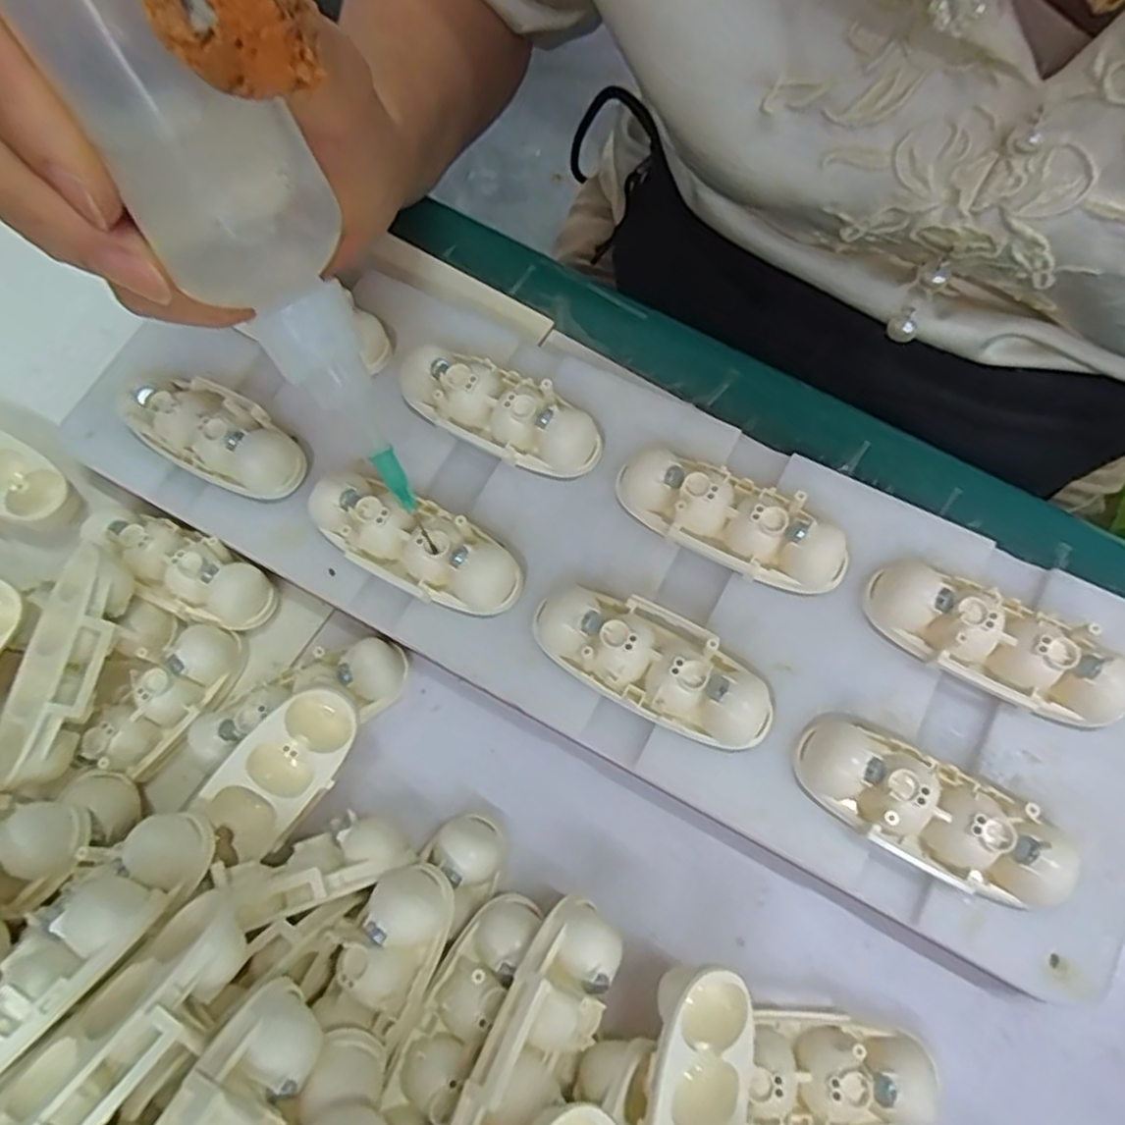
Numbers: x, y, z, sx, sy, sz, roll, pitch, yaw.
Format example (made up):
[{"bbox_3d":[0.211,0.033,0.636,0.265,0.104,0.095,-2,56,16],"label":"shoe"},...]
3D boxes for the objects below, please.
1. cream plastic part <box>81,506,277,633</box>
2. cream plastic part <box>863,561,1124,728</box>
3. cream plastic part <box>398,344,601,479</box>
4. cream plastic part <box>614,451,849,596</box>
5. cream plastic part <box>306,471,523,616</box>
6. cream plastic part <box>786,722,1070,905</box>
[{"bbox_3d":[-0.116,0.001,0.221,0.060,0.012,0.023,24,74,12],"label":"cream plastic part"},{"bbox_3d":[0.107,0.019,0.185,0.060,0.017,0.023,27,75,12],"label":"cream plastic part"},{"bbox_3d":[-0.018,-0.045,0.214,0.060,0.019,0.024,24,74,12],"label":"cream plastic part"},{"bbox_3d":[0.045,-0.012,0.198,0.062,0.017,0.024,27,75,12],"label":"cream plastic part"},{"bbox_3d":[-0.041,-0.005,0.201,0.060,0.016,0.022,29,75,13],"label":"cream plastic part"},{"bbox_3d":[0.085,0.057,0.172,0.059,0.016,0.024,28,75,13],"label":"cream plastic part"}]

